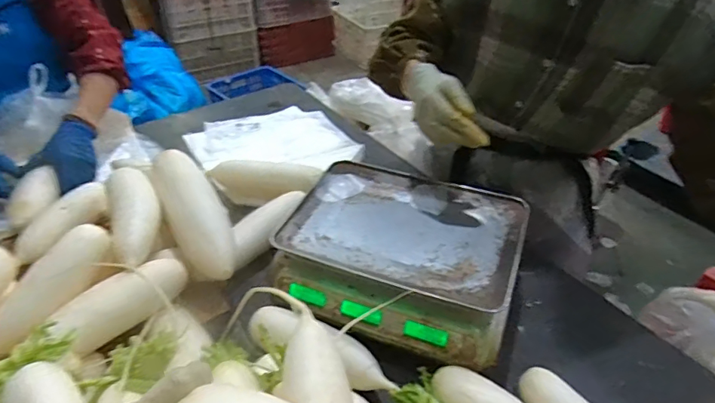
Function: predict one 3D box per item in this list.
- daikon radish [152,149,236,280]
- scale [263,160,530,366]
[{"bbox_3d":[-0.264,0.021,0.777,0.080,0.082,0.293,-21,42,-25],"label":"daikon radish"},{"bbox_3d":[0.066,0.085,0.729,0.339,0.110,0.282,14,40,17],"label":"scale"}]

